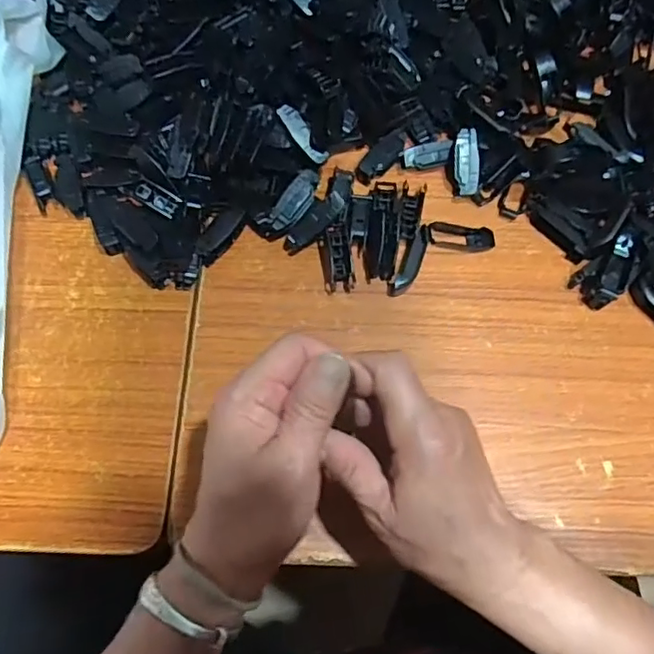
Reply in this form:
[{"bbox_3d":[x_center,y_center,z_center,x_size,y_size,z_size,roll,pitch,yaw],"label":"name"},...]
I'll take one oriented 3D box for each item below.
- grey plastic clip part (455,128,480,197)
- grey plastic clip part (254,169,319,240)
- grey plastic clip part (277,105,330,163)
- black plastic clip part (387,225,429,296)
[{"bbox_3d":[0.106,-0.124,0.434,0.017,0.006,0.048,-4,97,-2],"label":"grey plastic clip part"},{"bbox_3d":[-0.026,-0.087,0.414,0.023,0.016,0.057,44,97,13],"label":"grey plastic clip part"},{"bbox_3d":[-0.017,-0.141,0.420,0.016,0.007,0.049,-37,94,-12],"label":"grey plastic clip part"},{"bbox_3d":[0.061,-0.046,0.418,0.014,0.007,0.054,26,88,8],"label":"black plastic clip part"}]

